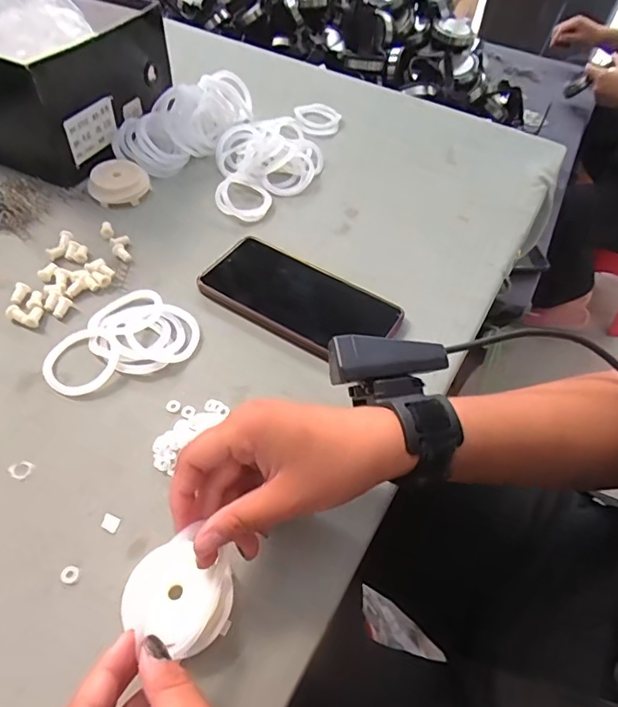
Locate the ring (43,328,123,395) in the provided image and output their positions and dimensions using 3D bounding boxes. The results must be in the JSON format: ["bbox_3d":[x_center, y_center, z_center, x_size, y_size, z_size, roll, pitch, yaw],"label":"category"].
[{"bbox_3d":[-0.171,0.005,0.372,0.050,0.012,0.054,2,53,-3],"label":"ring"}]

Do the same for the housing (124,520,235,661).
[{"bbox_3d":[-0.069,0.132,0.273,0.058,0.019,0.056,2,53,-3],"label":"housing"}]

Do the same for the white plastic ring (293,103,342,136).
[{"bbox_3d":[0.012,-0.291,0.615,0.055,0.013,0.056,2,53,-3],"label":"white plastic ring"}]

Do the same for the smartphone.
[{"bbox_3d":[-0.008,-0.048,0.426,0.164,0.012,0.083,28,56,16],"label":"smartphone"}]

